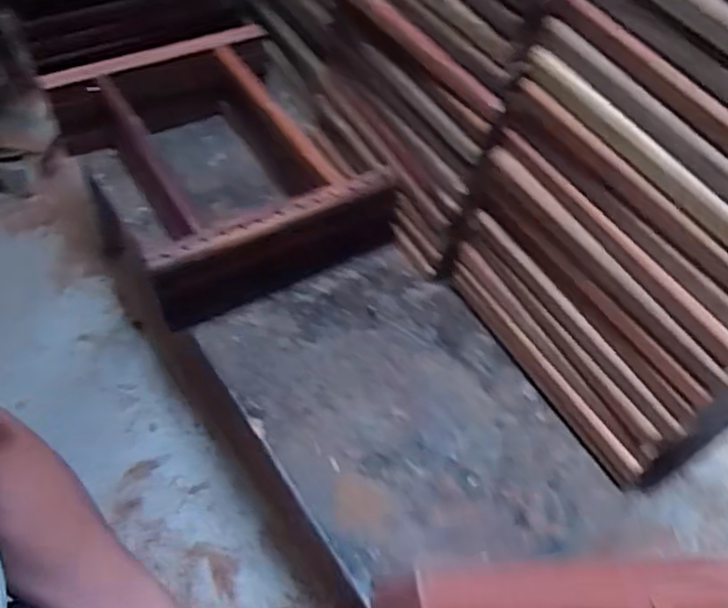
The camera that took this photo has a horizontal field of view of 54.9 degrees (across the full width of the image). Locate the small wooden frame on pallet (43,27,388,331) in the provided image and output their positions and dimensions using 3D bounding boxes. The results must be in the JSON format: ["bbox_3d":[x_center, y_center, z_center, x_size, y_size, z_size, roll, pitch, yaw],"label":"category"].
[{"bbox_3d":[-0.195,-0.195,0.953,0.320,0.134,0.397,-25,58,-22],"label":"small wooden frame on pallet"}]

